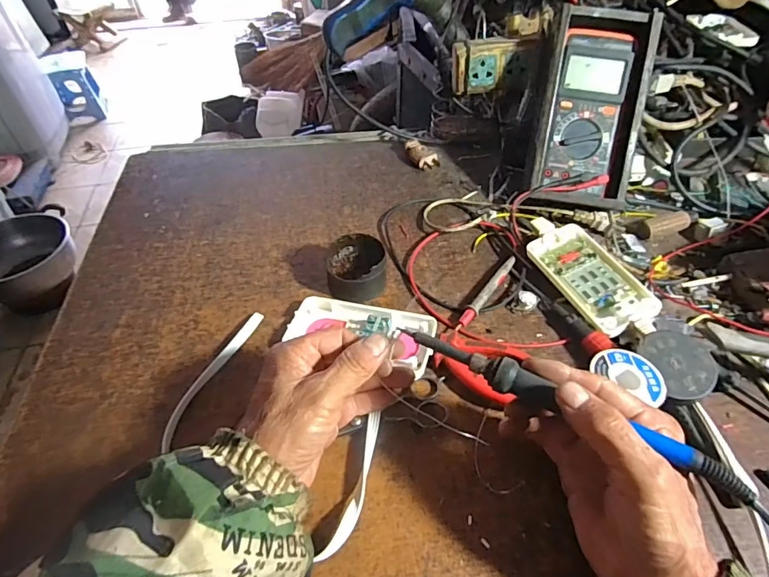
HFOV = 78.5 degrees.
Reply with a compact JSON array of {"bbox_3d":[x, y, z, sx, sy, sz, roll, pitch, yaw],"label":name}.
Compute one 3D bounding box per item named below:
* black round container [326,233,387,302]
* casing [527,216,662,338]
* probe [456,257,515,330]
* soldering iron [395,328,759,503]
[{"bbox_3d":[-0.027,-0.019,0.459,0.057,0.037,0.058,-1,46,1],"label":"black round container"},{"bbox_3d":[0.195,-0.015,0.454,0.060,0.022,0.153,-19,49,-16],"label":"casing"},{"bbox_3d":[0.100,0.004,0.456,0.012,0.012,0.113,26,52,24],"label":"probe"},{"bbox_3d":[0.103,0.071,0.290,0.211,0.025,0.018,23,51,23],"label":"soldering iron"}]

